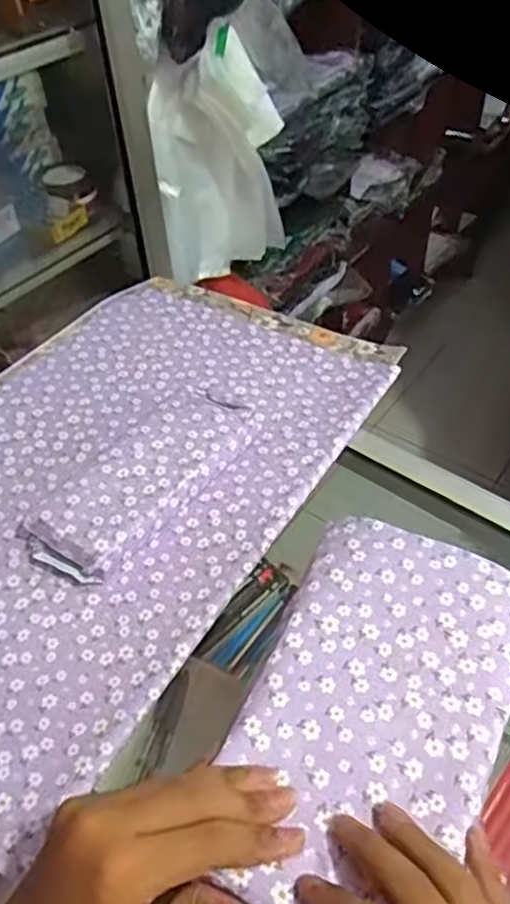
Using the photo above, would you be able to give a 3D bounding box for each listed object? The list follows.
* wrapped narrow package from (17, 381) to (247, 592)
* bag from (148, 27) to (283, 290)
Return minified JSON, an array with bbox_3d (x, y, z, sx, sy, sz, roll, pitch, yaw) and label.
[{"bbox_3d":[-0.088,0.014,0.553,0.083,0.027,0.210,27,53,24],"label":"wrapped narrow package"},{"bbox_3d":[-0.051,-0.393,0.945,0.064,0.301,0.201,30,55,26],"label":"bag"}]

